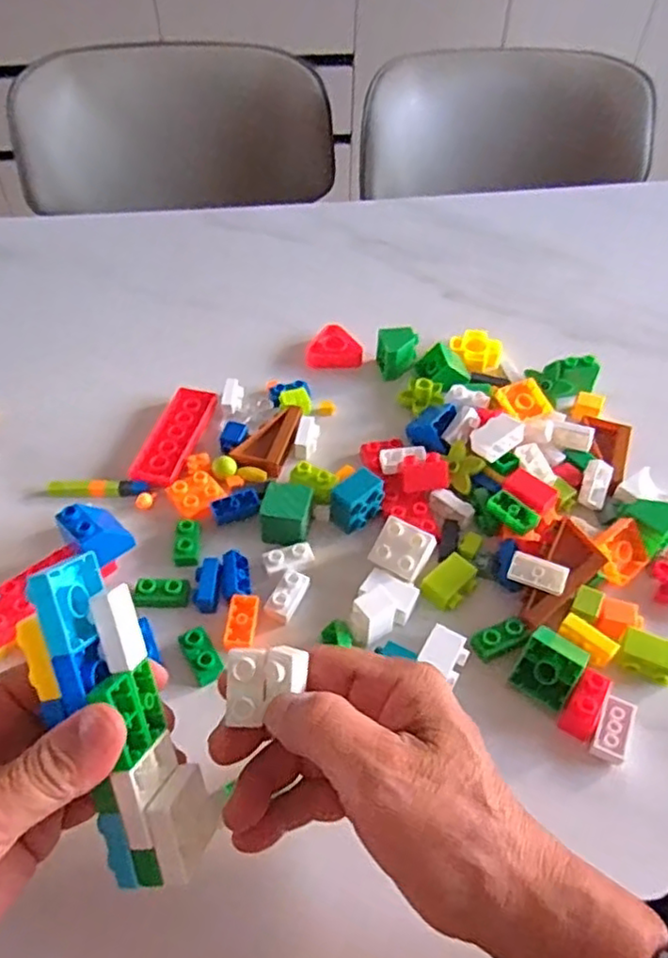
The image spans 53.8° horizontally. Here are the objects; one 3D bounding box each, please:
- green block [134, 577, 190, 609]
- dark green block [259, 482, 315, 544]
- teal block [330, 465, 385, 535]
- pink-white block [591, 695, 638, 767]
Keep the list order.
[{"bbox_3d":[-0.104,0.069,0.401,0.033,0.012,0.016,-5,49,-5],"label":"green block"},{"bbox_3d":[-0.031,0.022,0.432,0.031,0.028,0.031,5,49,4],"label":"dark green block"},{"bbox_3d":[0.016,0.015,0.440,0.022,0.034,0.036,37,58,27],"label":"teal block"},{"bbox_3d":[0.148,0.135,0.351,0.017,0.013,0.035,25,53,20],"label":"pink-white block"}]

